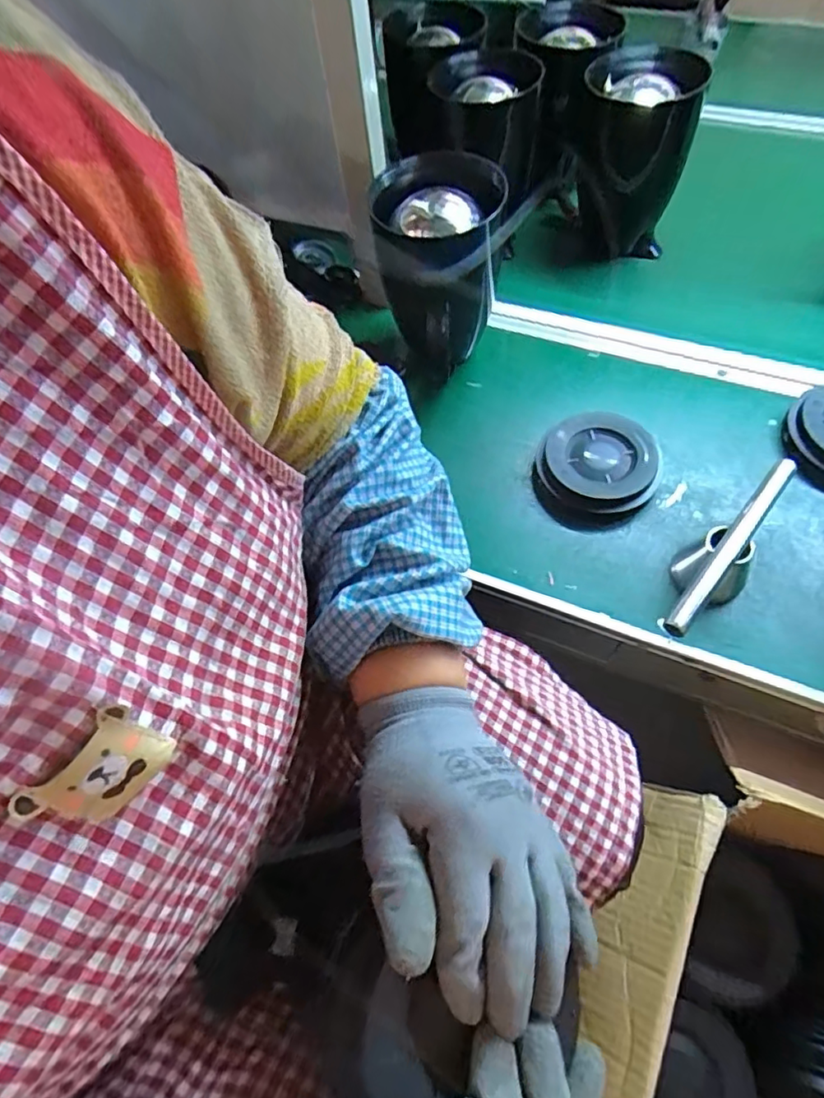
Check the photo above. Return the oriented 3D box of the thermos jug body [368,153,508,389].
[{"bbox_3d":[0.021,-0.280,0.606,0.126,0.207,0.156,26,65,18],"label":"thermos jug body"}]

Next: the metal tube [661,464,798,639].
[{"bbox_3d":[0.266,-0.005,0.477,0.018,0.018,0.201,36,68,22],"label":"metal tube"}]

